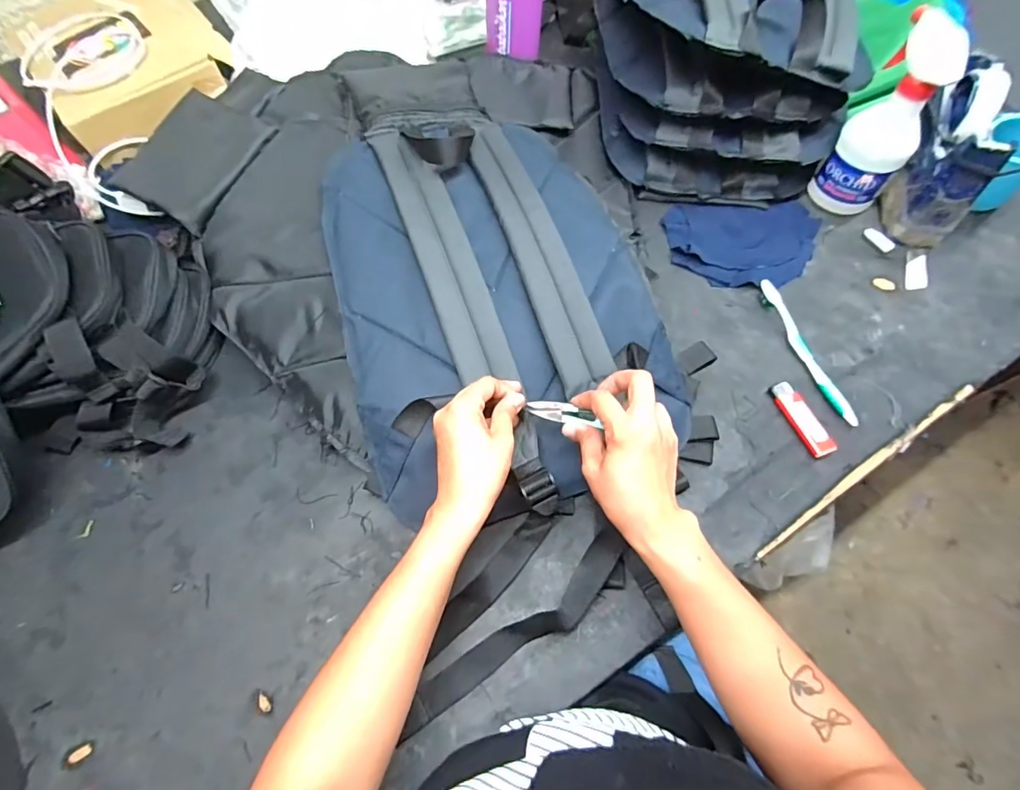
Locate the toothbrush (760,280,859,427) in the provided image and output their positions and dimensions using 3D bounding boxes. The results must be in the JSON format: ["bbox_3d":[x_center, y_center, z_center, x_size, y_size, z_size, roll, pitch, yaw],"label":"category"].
[{"bbox_3d":[0.317,-0.049,0.511,0.016,0.013,0.178,-16,65,-6],"label":"toothbrush"}]

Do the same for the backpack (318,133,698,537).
[{"bbox_3d":[-0.012,-0.108,0.488,0.313,0.073,0.431,-13,68,-5],"label":"backpack"}]

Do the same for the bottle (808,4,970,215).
[{"bbox_3d":[0.413,-0.295,0.523,0.080,0.178,0.060,40,72,18],"label":"bottle"}]

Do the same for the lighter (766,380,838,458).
[{"bbox_3d":[0.296,0.022,0.479,0.025,0.009,0.081,-21,66,-8],"label":"lighter"}]

